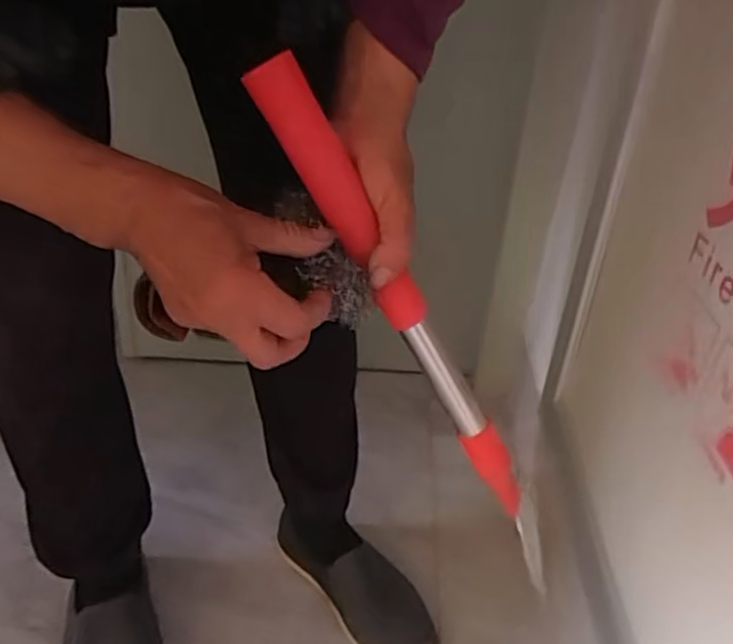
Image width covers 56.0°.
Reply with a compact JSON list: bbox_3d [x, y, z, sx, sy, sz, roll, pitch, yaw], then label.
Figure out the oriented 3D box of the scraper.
[{"bbox_3d":[0.036,0.019,0.435,0.029,0.385,0.025,-23,23,19],"label":"scraper"}]

